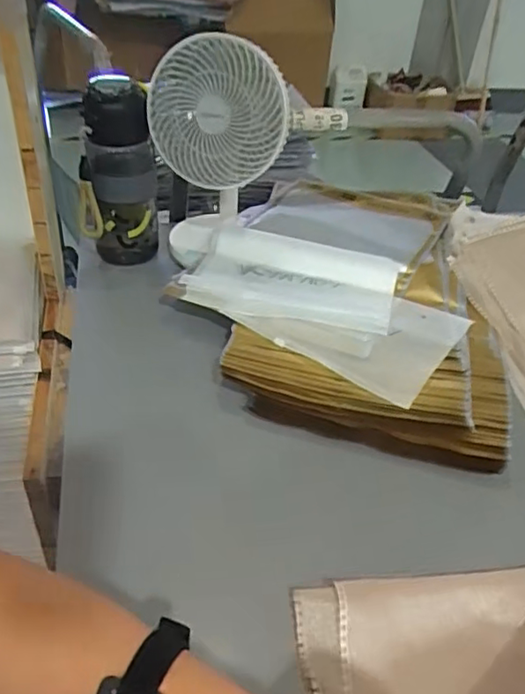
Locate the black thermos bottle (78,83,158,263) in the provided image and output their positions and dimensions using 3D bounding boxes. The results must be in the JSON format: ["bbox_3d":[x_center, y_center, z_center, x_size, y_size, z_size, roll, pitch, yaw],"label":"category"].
[{"bbox_3d":[-0.178,-0.201,0.731,0.102,0.211,0.063,-9,41,-6],"label":"black thermos bottle"}]

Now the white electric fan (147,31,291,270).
[{"bbox_3d":[-0.047,-0.224,0.715,0.156,0.248,0.101,0,41,4],"label":"white electric fan"}]

